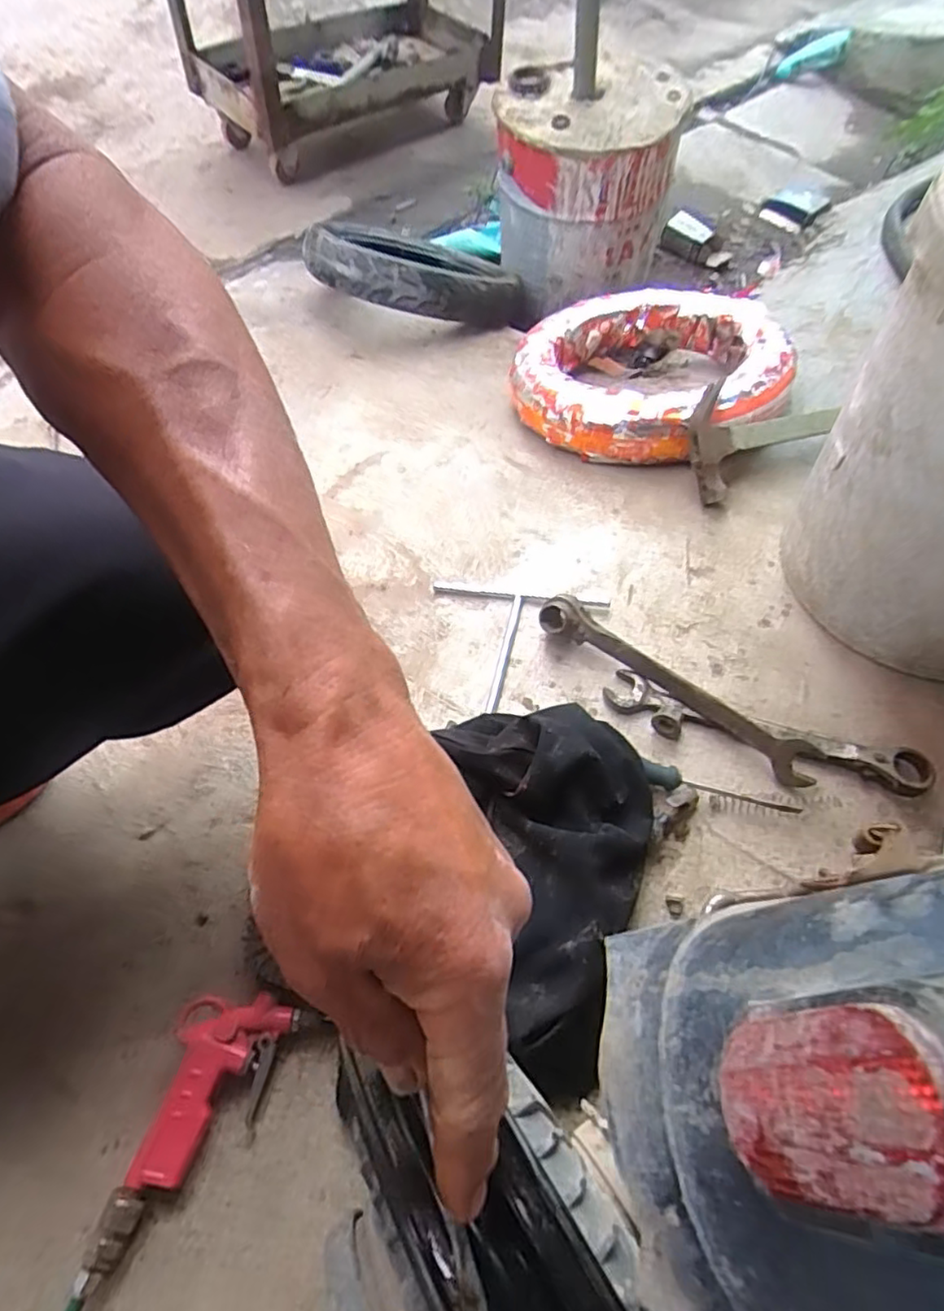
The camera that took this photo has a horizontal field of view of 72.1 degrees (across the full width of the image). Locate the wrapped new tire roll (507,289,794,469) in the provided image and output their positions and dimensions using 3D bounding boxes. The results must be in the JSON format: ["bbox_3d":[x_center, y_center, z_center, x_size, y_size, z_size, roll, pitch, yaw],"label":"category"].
[{"bbox_3d":[0.233,-0.387,0.868,0.342,0.106,0.359,12,58,7],"label":"wrapped new tire roll"}]

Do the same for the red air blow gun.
[{"bbox_3d":[-0.193,0.314,0.433,0.072,0.028,0.174,22,60,13],"label":"red air blow gun"}]

